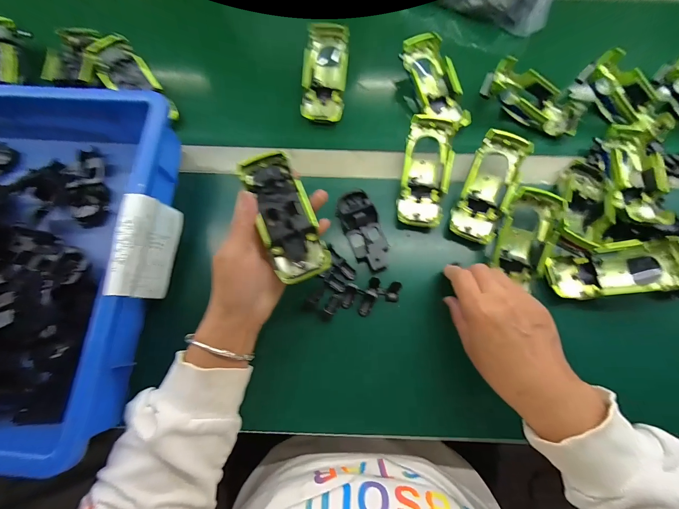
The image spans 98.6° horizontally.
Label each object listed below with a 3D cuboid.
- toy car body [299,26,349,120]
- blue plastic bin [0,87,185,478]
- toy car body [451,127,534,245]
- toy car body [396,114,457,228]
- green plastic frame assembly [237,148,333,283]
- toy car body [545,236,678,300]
[{"bbox_3d":[-0.020,-0.258,0.416,0.060,0.031,0.147,5,74,1],"label":"toy car body"},{"bbox_3d":[-0.431,-0.015,0.293,0.489,0.066,0.359,4,74,1],"label":"blue plastic bin"},{"bbox_3d":[0.181,-0.082,0.360,0.058,0.036,0.132,22,93,5],"label":"toy car body"},{"bbox_3d":[0.106,-0.101,0.367,0.054,0.039,0.134,8,89,1],"label":"toy car body"},{"bbox_3d":[-0.054,-0.038,0.292,0.053,0.026,0.131,-22,81,-7],"label":"green plastic frame assembly"},{"bbox_3d":[0.304,0.016,0.323,0.126,0.043,0.056,-5,75,-2],"label":"toy car body"}]

